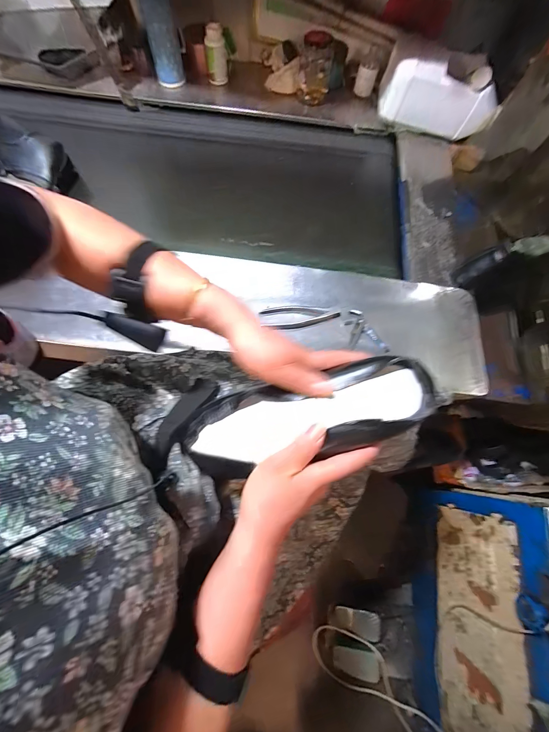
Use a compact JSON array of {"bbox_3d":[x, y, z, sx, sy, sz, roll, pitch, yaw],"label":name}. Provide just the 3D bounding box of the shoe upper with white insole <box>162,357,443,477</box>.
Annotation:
[{"bbox_3d":[0.011,0.051,0.328,0.284,0.057,0.109,-12,71,14],"label":"shoe upper with white insole"}]

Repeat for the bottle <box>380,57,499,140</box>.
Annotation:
[{"bbox_3d":[0.406,-0.656,0.733,0.274,0.139,0.075,13,71,2],"label":"bottle"}]

